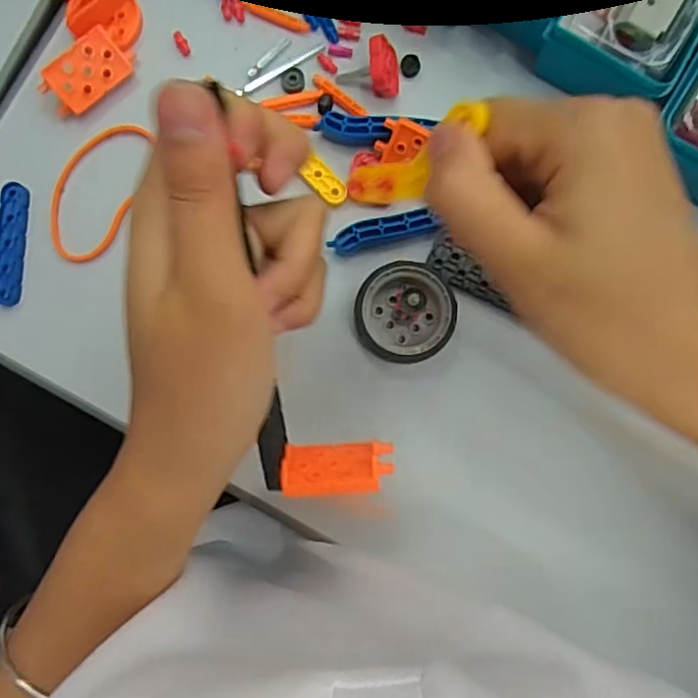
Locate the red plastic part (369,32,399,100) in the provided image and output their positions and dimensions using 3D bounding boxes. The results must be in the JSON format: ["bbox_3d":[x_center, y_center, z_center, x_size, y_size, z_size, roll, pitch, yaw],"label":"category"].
[{"bbox_3d":[0.018,-0.143,0.320,0.016,0.024,0.026,0,86,-1],"label":"red plastic part"}]

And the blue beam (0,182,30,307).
[{"bbox_3d":[-0.171,-0.053,0.321,0.013,0.007,0.062,2,86,-1],"label":"blue beam"}]

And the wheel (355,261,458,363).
[{"bbox_3d":[0.028,-0.018,0.314,0.047,0.020,0.047,0,86,-1],"label":"wheel"}]

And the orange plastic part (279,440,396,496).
[{"bbox_3d":[-0.005,0.045,0.255,0.044,0.027,0.010,-5,124,0],"label":"orange plastic part"}]

